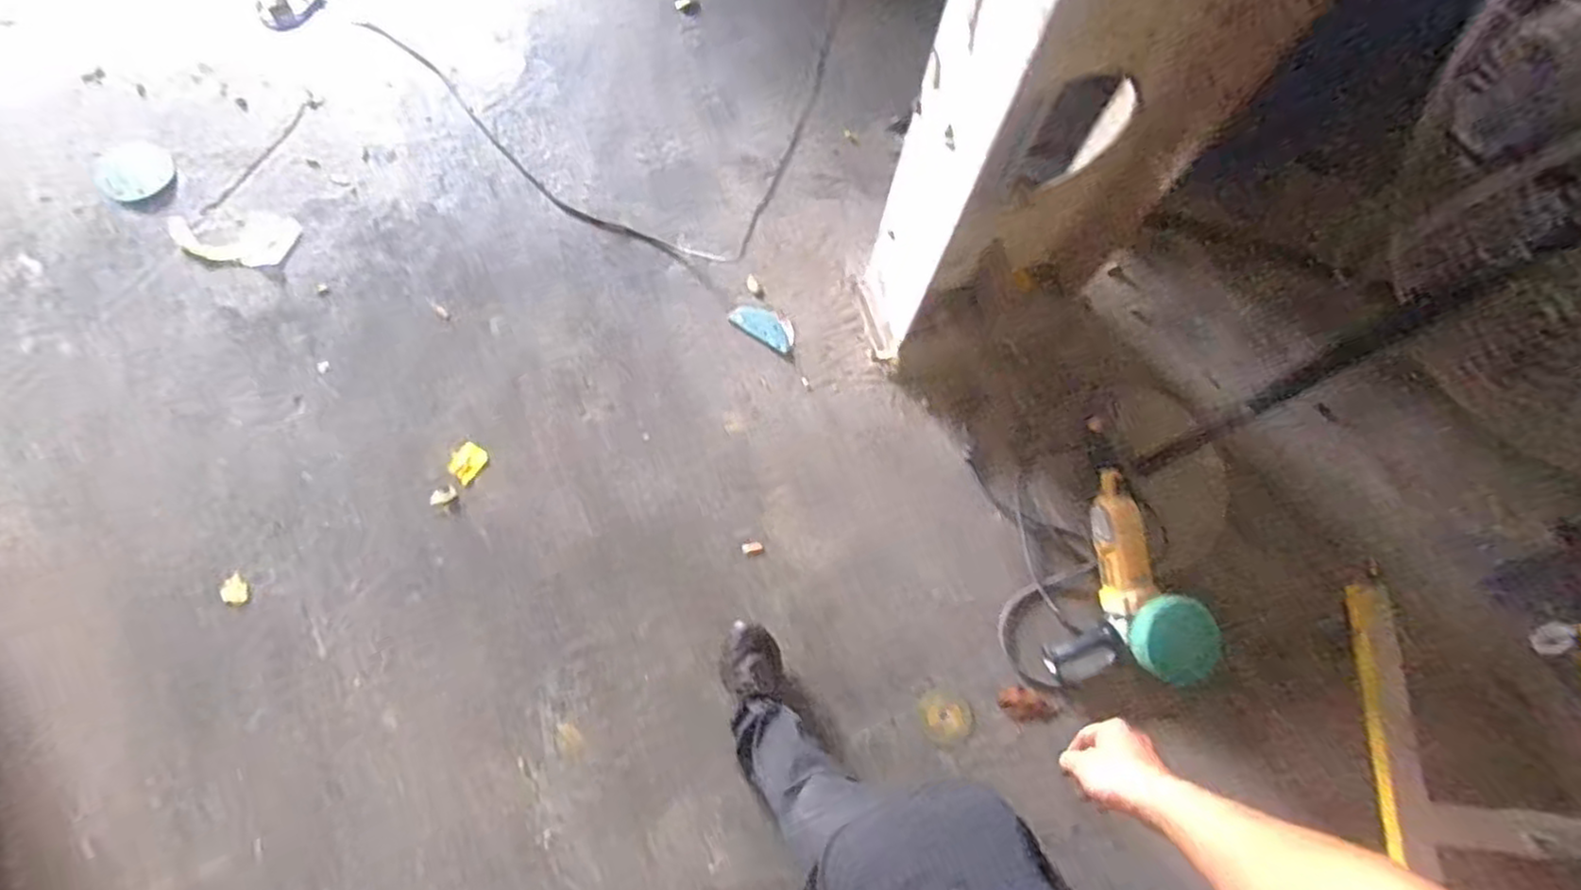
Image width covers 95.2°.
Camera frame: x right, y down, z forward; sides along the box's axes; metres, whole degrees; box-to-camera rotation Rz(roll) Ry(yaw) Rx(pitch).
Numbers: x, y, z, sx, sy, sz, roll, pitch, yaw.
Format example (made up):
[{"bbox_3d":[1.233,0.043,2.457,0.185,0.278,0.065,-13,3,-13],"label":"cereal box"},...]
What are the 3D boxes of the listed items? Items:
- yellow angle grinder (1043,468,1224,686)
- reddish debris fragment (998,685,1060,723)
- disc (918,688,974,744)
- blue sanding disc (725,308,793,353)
[{"bbox_3d":[0.633,0.245,1.350,0.264,0.131,0.372,1,70,-2],"label":"yellow angle grinder"},{"bbox_3d":[0.447,0.488,1.352,0.105,0.025,0.061,13,70,3],"label":"reddish debris fragment"},{"bbox_3d":[0.289,0.505,1.348,0.092,0.015,0.095,1,70,-2],"label":"disc"},{"bbox_3d":[-0.059,-0.264,1.578,0.152,0.006,0.070,30,72,8],"label":"blue sanding disc"}]

